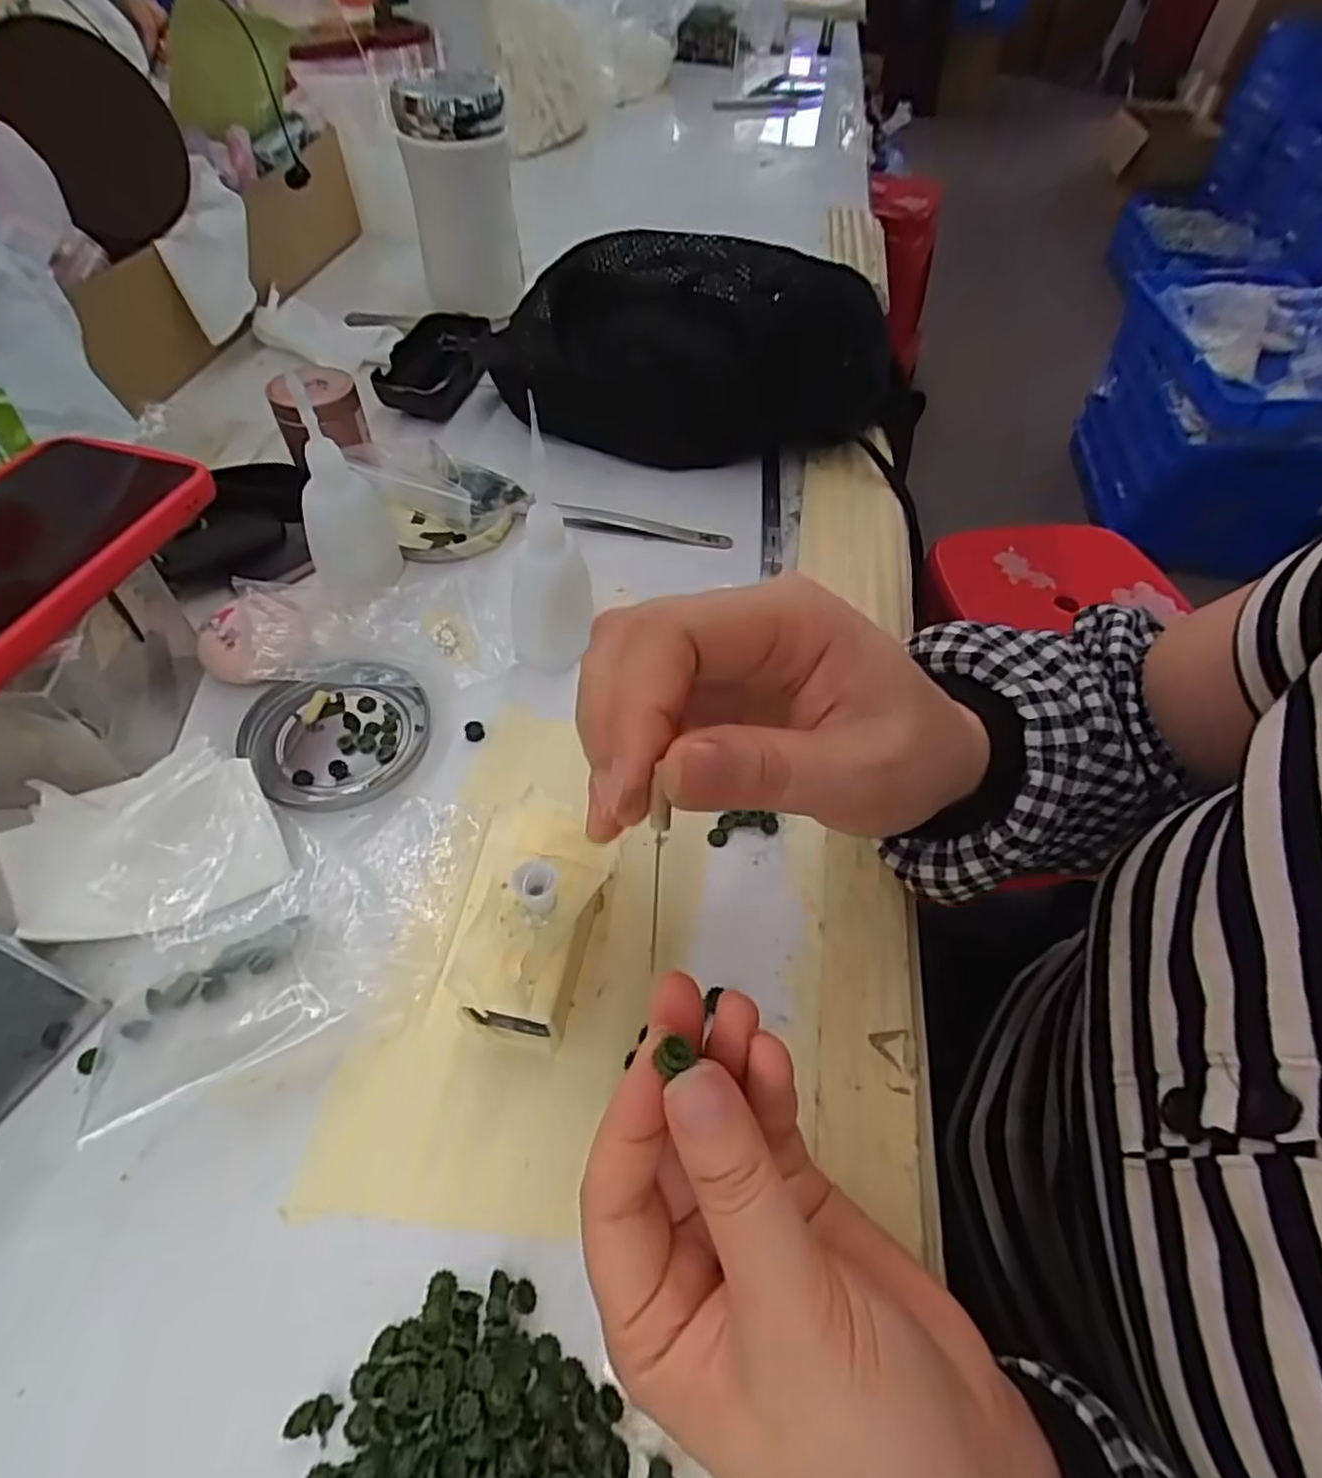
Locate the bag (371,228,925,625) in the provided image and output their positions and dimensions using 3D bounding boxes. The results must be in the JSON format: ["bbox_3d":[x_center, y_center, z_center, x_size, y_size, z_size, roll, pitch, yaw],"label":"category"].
[{"bbox_3d":[-0.009,-0.255,0.449,0.365,0.102,0.123,14,54,8],"label":"bag"}]

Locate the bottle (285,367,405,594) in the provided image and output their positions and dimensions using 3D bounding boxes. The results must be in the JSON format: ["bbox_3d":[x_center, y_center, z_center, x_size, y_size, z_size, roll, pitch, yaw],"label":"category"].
[{"bbox_3d":[-0.153,-0.114,0.333,0.038,0.104,0.034,-15,55,-12],"label":"bottle"}]

